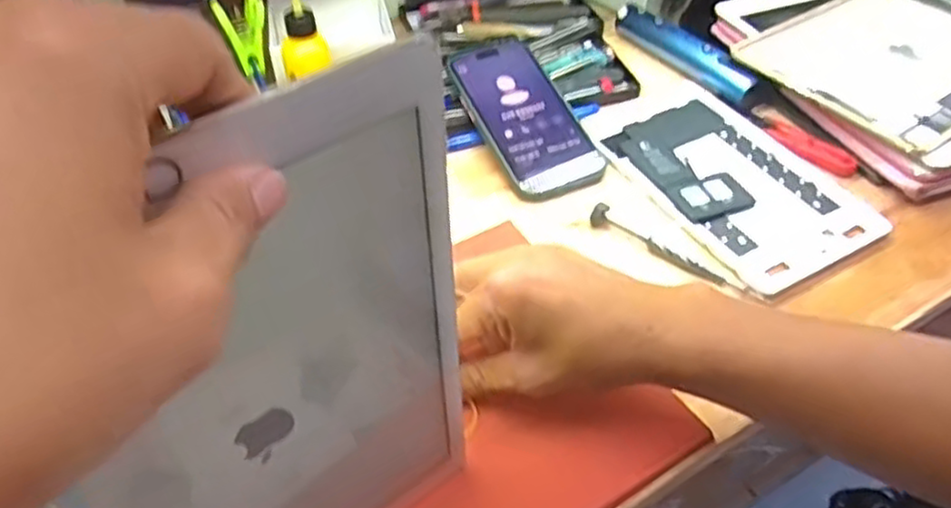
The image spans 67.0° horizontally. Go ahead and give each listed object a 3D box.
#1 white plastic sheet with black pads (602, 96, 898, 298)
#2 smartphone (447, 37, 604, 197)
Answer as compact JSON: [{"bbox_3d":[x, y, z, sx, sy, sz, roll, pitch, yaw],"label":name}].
[{"bbox_3d":[0.193,-0.055,0.533,0.125,0.005,0.190,-25,51,-22],"label":"white plastic sheet with black pads"},{"bbox_3d":[0.036,-0.109,0.561,0.073,0.018,0.149,-20,65,-18],"label":"smartphone"}]

